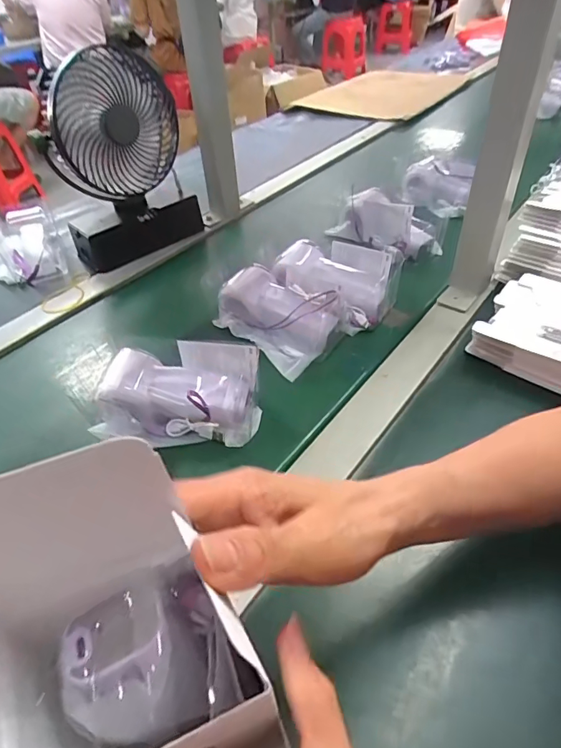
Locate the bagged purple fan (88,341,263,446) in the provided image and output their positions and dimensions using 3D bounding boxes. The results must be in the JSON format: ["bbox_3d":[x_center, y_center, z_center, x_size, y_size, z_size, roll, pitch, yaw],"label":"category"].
[{"bbox_3d":[-0.101,0.020,0.480,0.155,0.067,0.085,-4,43,2],"label":"bagged purple fan"}]

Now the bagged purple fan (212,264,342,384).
[{"bbox_3d":[-0.005,-0.074,0.572,0.143,0.064,0.093,32,55,33],"label":"bagged purple fan"}]

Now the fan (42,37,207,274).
[{"bbox_3d":[-0.236,-0.312,0.699,0.195,0.279,0.093,-30,48,-23],"label":"fan"}]

